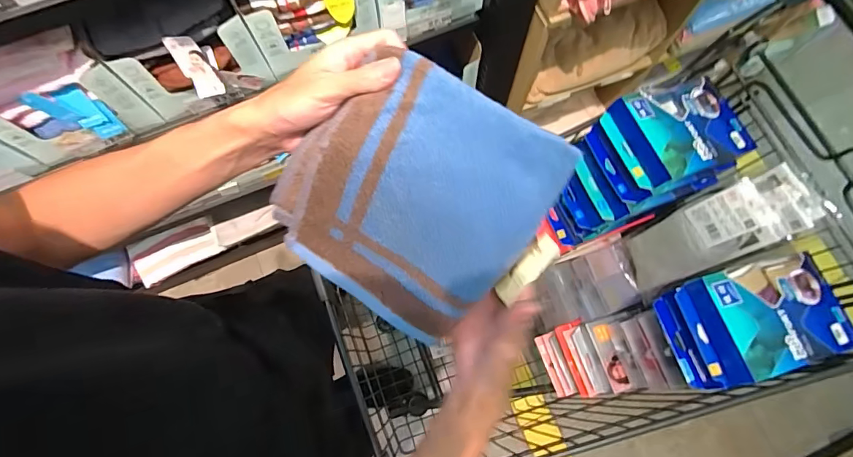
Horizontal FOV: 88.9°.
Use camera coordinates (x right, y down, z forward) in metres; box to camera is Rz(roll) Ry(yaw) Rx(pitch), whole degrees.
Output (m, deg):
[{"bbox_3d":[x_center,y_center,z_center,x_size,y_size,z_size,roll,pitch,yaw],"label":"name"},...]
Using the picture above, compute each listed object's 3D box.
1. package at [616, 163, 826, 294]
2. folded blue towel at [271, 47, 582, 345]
[{"bbox_3d":[0.425,0.014,0.668,0.039,0.278,0.098,-9,68,-41],"label":"package"},{"bbox_3d":[-0.015,-0.018,0.318,0.174,0.029,0.181,32,111,2],"label":"folded blue towel"}]

